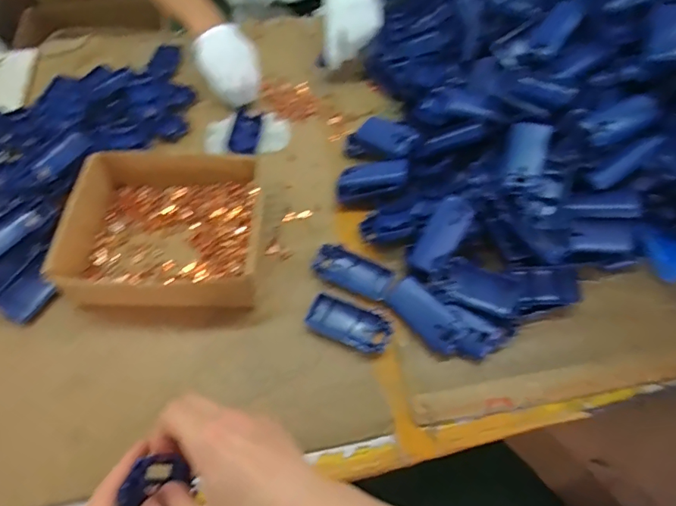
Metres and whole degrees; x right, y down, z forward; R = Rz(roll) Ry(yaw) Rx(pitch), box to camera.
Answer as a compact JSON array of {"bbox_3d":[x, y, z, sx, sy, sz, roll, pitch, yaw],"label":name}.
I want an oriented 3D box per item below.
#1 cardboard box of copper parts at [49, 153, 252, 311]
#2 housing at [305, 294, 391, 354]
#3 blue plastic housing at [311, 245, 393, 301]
[{"bbox_3d":[-0.201,-0.031,0.566,0.210,0.062,0.196,0,57,-2],"label":"cardboard box of copper parts"},{"bbox_3d":[0.013,0.080,0.535,0.093,0.013,0.045,22,59,13],"label":"housing"},{"bbox_3d":[0.017,0.024,0.566,0.093,0.015,0.047,21,59,12],"label":"blue plastic housing"}]

